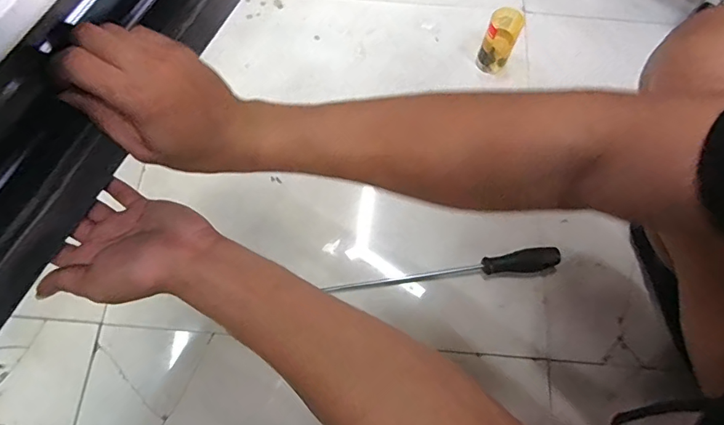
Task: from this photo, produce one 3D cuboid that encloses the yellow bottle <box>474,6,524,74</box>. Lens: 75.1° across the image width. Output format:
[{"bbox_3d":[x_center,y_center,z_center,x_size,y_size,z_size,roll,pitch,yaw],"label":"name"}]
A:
[{"bbox_3d":[0.225,-0.281,0.773,0.051,0.087,0.061,26,70,7],"label":"yellow bottle"}]

